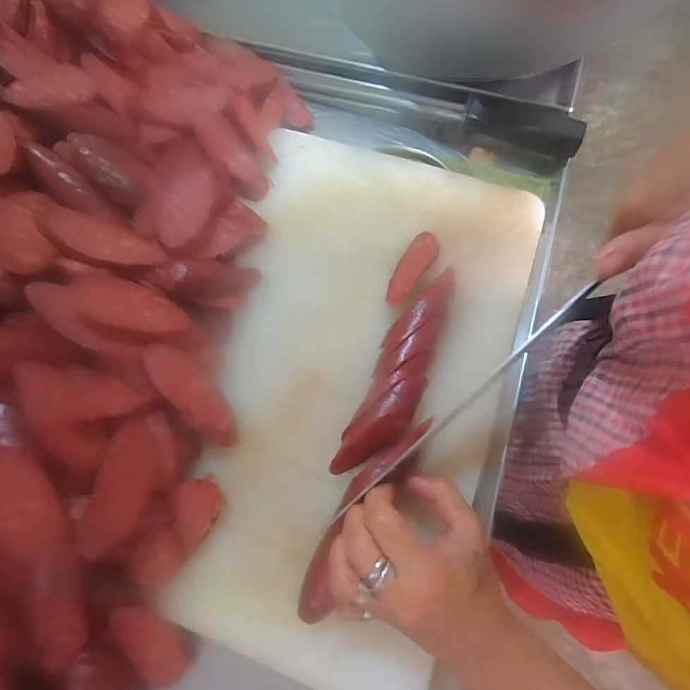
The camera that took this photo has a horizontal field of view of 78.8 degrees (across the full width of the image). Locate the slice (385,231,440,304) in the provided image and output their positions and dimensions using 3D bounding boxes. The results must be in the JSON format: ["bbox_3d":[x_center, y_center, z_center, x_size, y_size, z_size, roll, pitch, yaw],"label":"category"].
[{"bbox_3d":[0.056,-0.065,0.366,0.027,0.022,0.075,32,74,11],"label":"slice"}]

